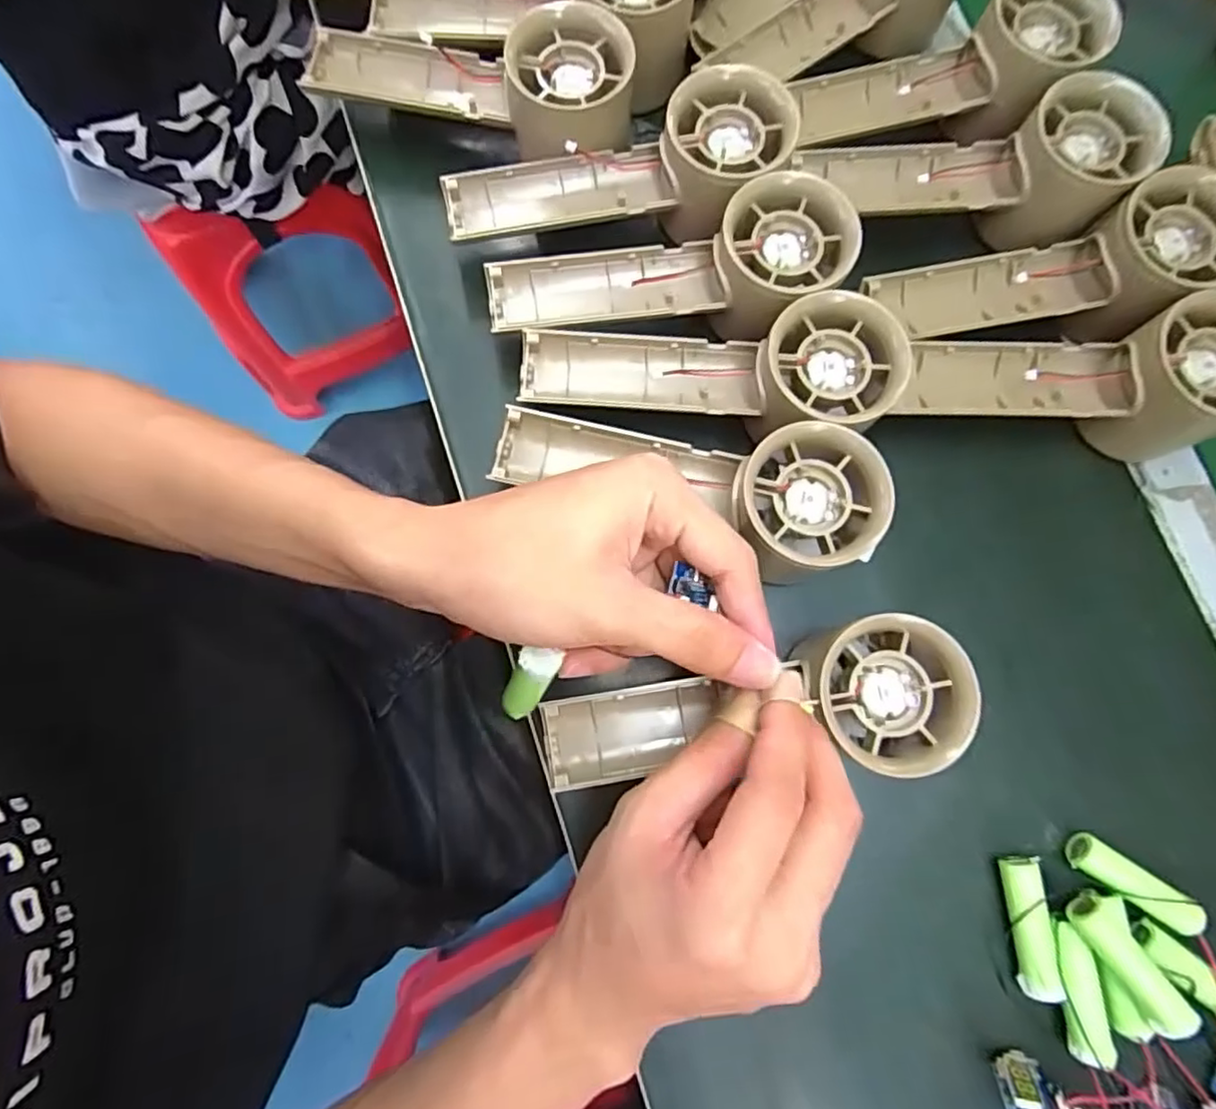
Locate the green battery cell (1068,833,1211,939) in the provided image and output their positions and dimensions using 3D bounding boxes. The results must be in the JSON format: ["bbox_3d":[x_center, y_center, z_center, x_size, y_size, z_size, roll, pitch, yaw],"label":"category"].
[{"bbox_3d":[0.215,0.135,0.261,0.050,0.013,0.015,34,80,6],"label":"green battery cell"}]

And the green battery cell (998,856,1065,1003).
[{"bbox_3d":[0.168,0.149,0.255,0.014,0.011,0.049,-3,79,-1],"label":"green battery cell"}]

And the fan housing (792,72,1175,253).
[{"bbox_3d":[0.166,-0.172,0.292,0.148,0.043,0.057,-6,79,-2],"label":"fan housing"}]

